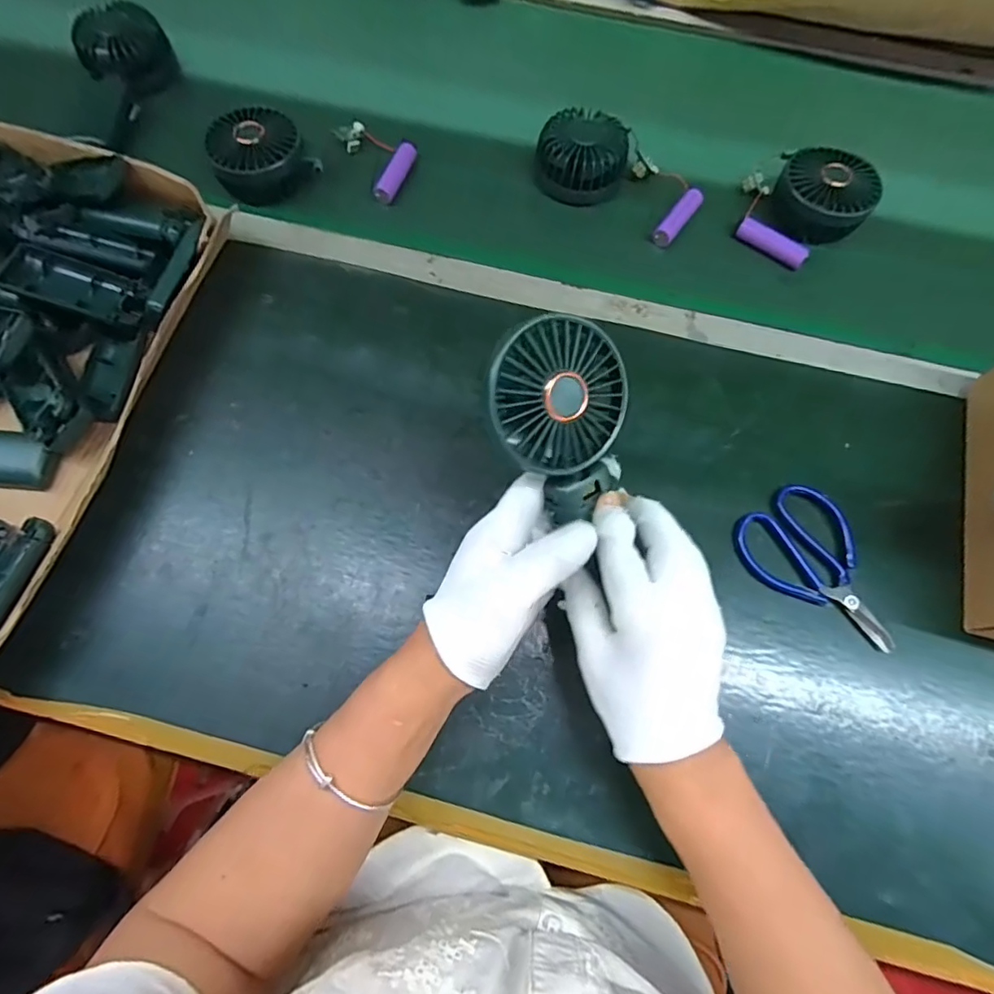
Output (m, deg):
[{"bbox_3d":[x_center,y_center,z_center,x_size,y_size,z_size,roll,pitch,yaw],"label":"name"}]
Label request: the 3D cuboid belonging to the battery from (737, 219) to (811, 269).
[{"bbox_3d":[0.257,-0.236,0.509,0.066,0.018,0.013,30,74,9],"label":"battery"}]

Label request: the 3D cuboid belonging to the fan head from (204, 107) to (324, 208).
[{"bbox_3d":[-0.225,-0.322,0.513,0.084,0.037,0.082,-34,75,-11],"label":"fan head"}]

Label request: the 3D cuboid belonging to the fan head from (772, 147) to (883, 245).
[{"bbox_3d":[0.302,-0.278,0.507,0.085,0.035,0.073,35,74,10],"label":"fan head"}]

